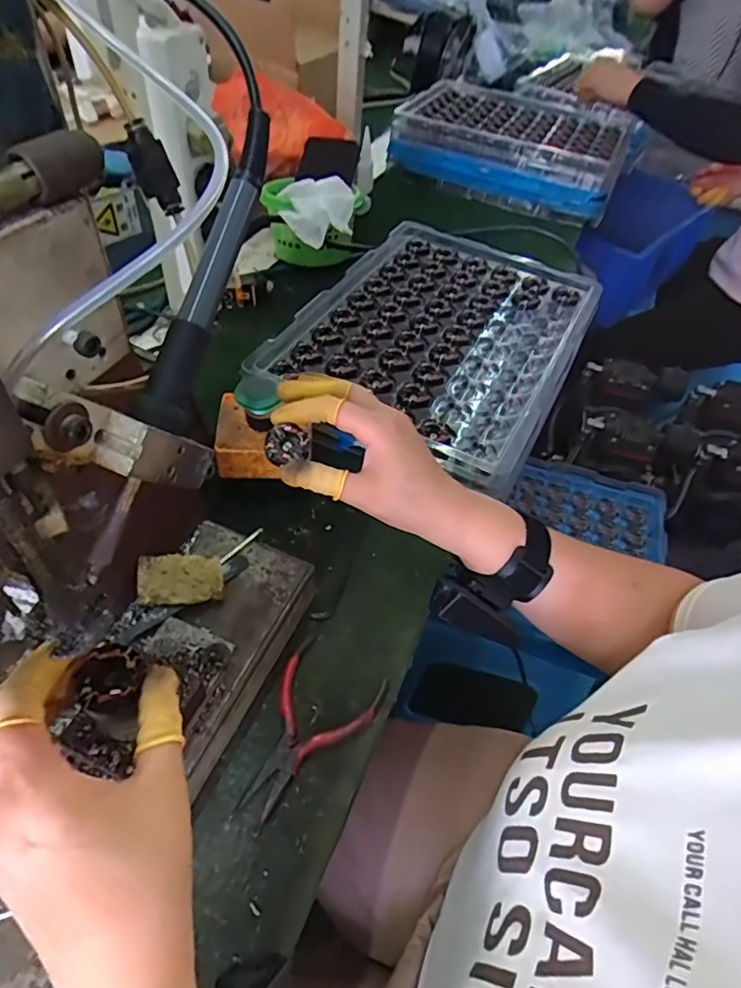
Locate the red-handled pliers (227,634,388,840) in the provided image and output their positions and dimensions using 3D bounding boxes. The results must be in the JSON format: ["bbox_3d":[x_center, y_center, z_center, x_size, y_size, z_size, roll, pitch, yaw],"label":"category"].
[{"bbox_3d":[-0.045,0.160,0.379,0.071,0.012,0.117,25,52,14],"label":"red-handled pliers"}]

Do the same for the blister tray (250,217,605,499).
[{"bbox_3d":[0.074,-0.174,0.620,0.278,0.034,0.393,25,52,14],"label":"blister tray"}]

